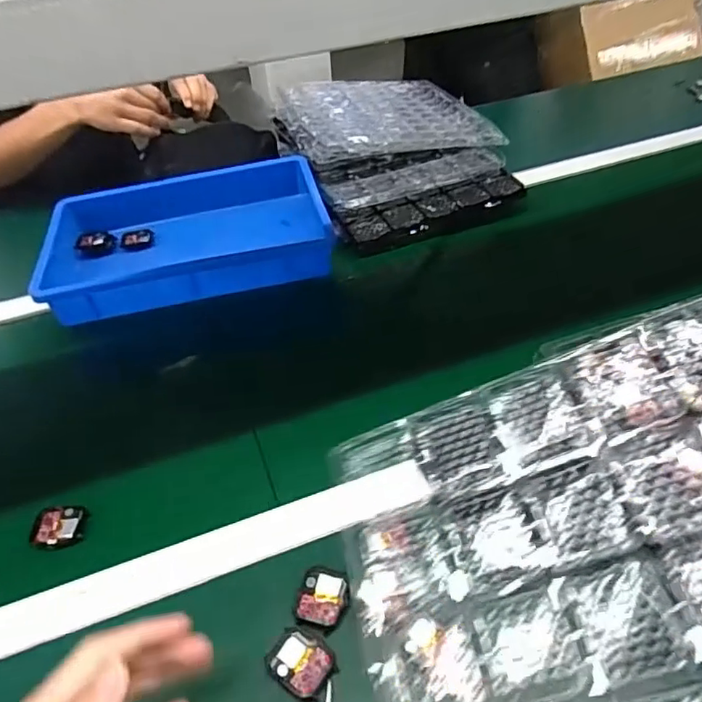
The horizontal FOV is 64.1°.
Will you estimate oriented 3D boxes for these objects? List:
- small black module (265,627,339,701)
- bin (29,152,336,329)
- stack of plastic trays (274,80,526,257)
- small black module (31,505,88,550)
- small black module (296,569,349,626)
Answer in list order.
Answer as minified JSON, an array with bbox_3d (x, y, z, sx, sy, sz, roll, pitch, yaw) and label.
[{"bbox_3d":[-0.036,0.225,0.406,0.050,0.007,0.038,23,51,26],"label":"small black module"},{"bbox_3d":[-0.227,-0.157,0.790,0.376,0.074,0.256,-16,45,-10],"label":"bin"},{"bbox_3d":[0.066,-0.332,0.895,0.294,0.110,0.376,-18,45,-13],"label":"stack of plastic trays"},{"bbox_3d":[-0.261,0.158,0.503,0.043,0.010,0.041,-7,44,-2],"label":"small black module"},{"bbox_3d":[-0.022,0.191,0.435,0.037,0.005,0.039,10,46,15],"label":"small black module"}]

